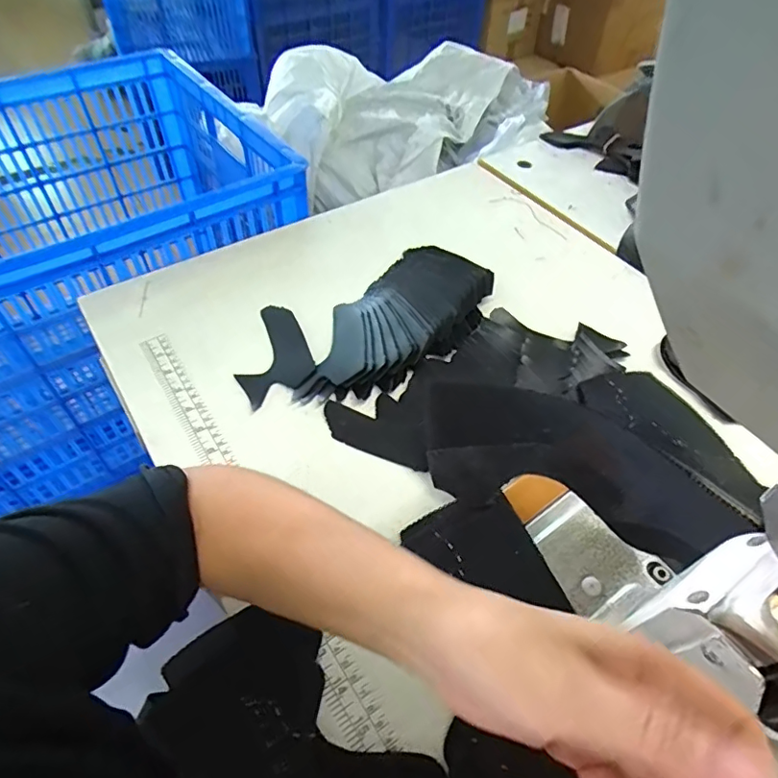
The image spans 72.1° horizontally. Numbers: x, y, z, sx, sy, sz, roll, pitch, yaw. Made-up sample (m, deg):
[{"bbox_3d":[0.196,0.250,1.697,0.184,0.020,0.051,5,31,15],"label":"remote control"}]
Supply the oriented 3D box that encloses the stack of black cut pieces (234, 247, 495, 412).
[{"bbox_3d":[-0.019,-0.069,0.517,0.266,0.038,0.154,-22,55,-19],"label":"stack of black cut pieces"}]

